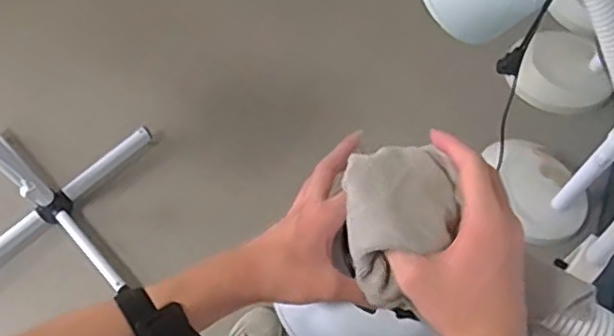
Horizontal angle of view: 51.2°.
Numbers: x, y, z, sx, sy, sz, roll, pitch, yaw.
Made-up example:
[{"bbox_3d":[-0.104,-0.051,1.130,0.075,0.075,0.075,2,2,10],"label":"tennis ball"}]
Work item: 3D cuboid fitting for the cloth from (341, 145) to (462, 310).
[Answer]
[{"bbox_3d":[0.063,0.036,0.456,0.076,0.056,0.109,14,68,6],"label":"cloth"}]

